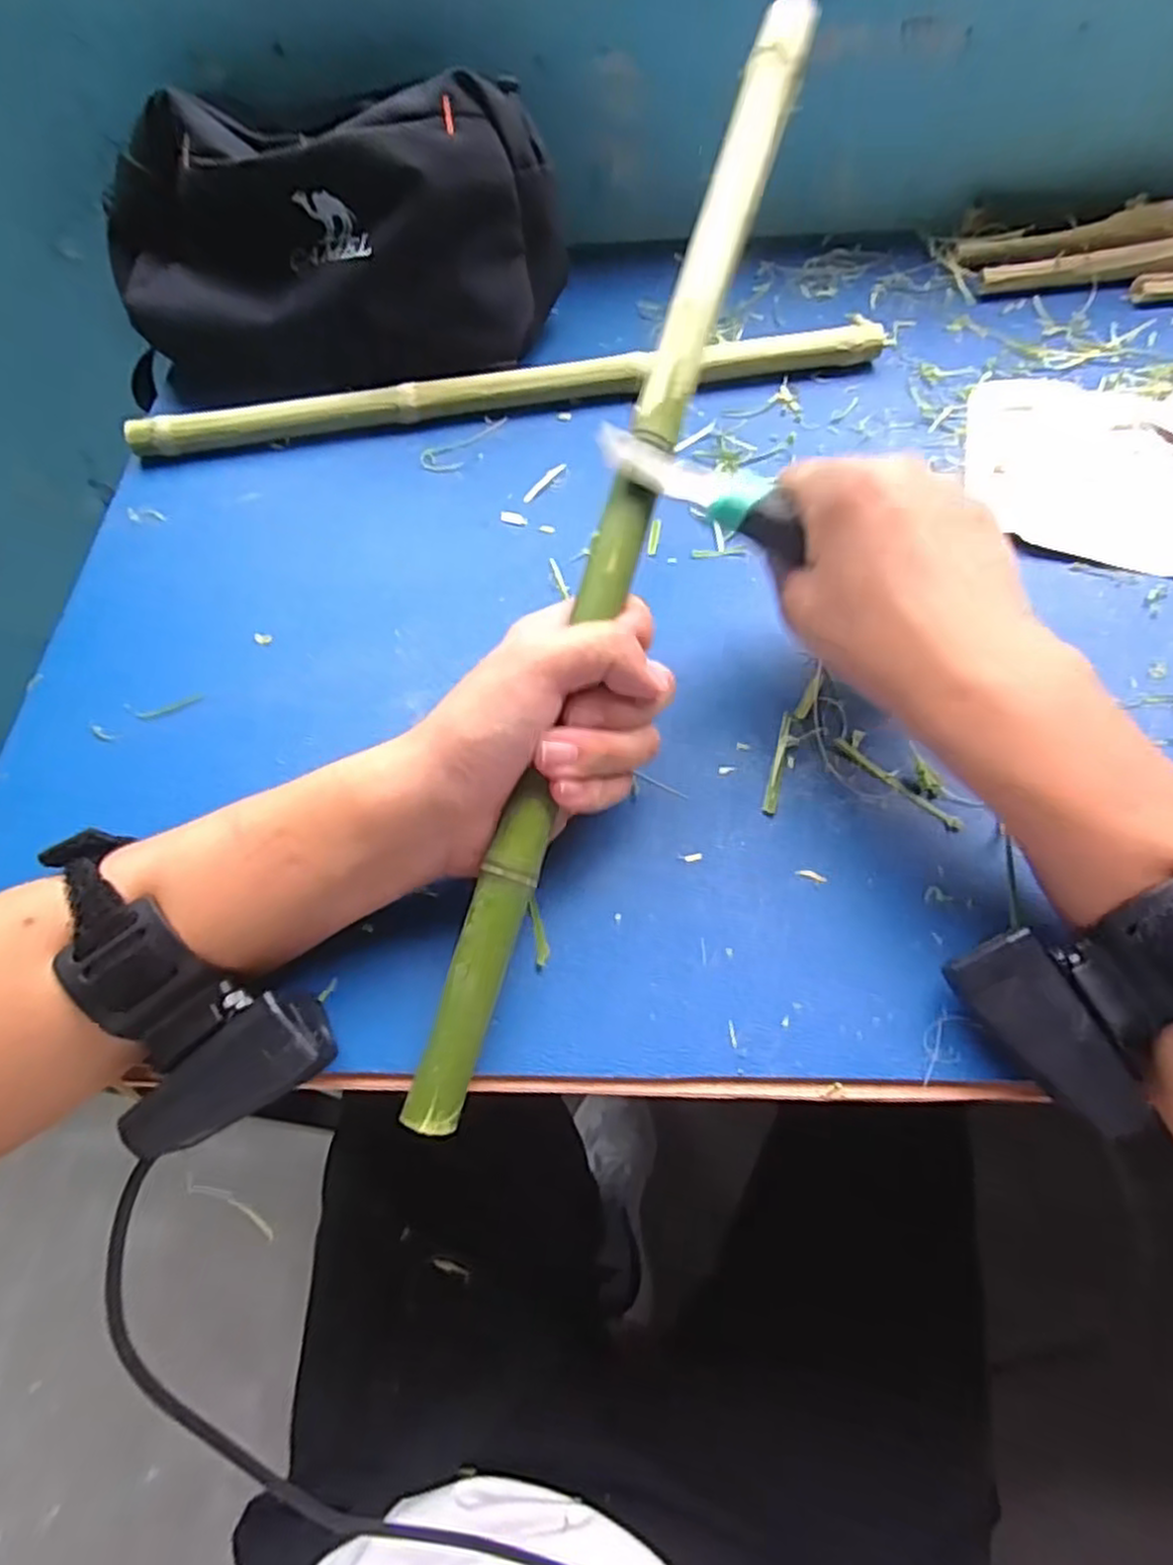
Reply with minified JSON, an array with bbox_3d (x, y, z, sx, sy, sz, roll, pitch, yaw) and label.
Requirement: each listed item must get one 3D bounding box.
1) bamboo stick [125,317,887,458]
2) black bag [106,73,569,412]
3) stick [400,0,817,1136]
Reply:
[{"bbox_3d":[-0.047,-0.247,0.470,0.462,0.024,0.024,-9,62,-2],"label":"bamboo stick"},{"bbox_3d":[-0.168,-0.325,0.461,0.297,0.125,0.123,2,62,4],"label":"black bag"},{"bbox_3d":[0.019,-0.116,0.307,0.021,0.015,0.505,16,81,11],"label":"stick"}]

